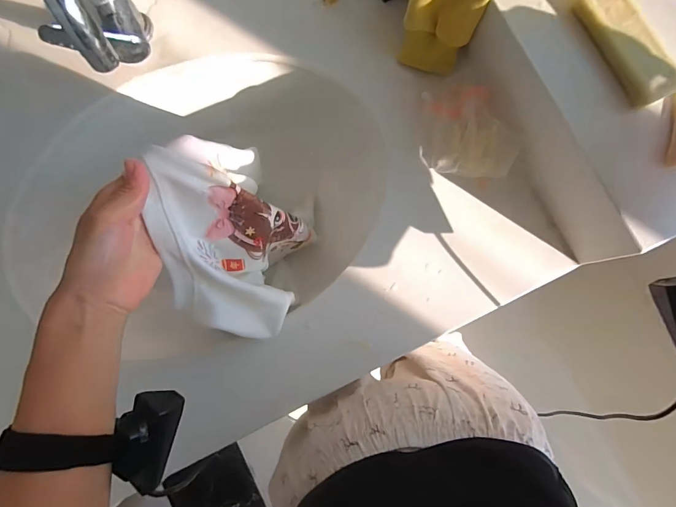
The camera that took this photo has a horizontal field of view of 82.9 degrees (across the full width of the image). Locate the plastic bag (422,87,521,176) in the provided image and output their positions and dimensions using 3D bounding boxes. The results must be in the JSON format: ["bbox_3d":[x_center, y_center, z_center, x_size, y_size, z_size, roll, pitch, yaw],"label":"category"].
[{"bbox_3d":[0.160,-0.149,0.467,0.109,0.033,0.101,5,82,-1],"label":"plastic bag"}]

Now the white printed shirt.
[{"bbox_3d":[-0.097,0.009,0.402,0.112,0.207,0.151,-1,84,0],"label":"white printed shirt"}]

